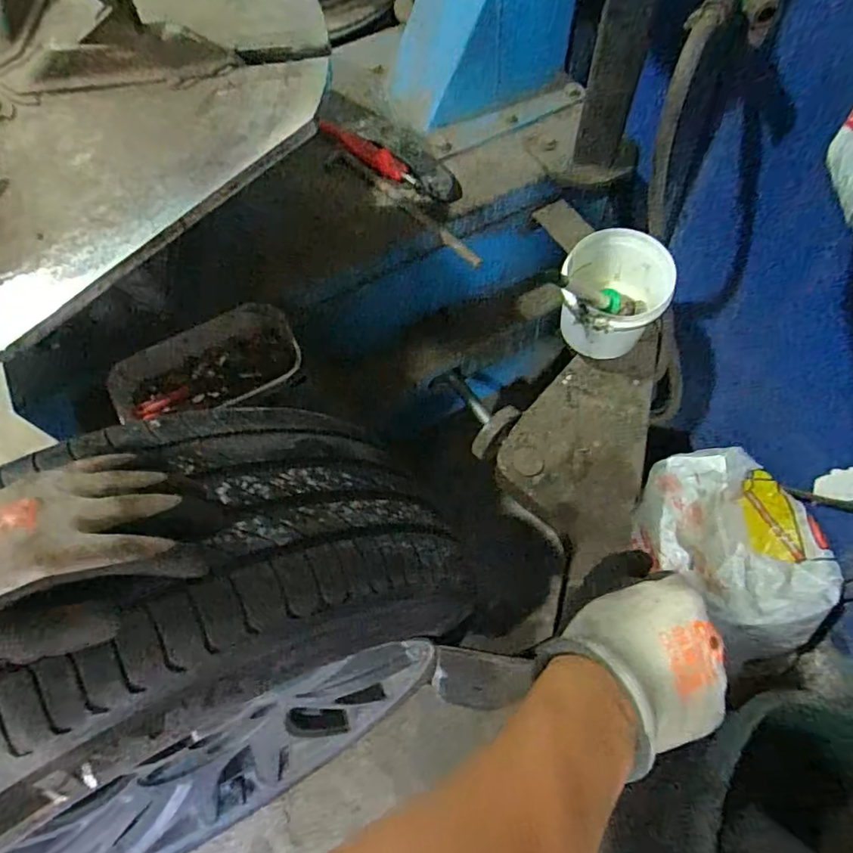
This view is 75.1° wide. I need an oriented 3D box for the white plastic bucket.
[{"bbox_3d":[0.228,-0.157,0.696,0.123,0.112,0.124,23,66,15],"label":"white plastic bucket"}]

